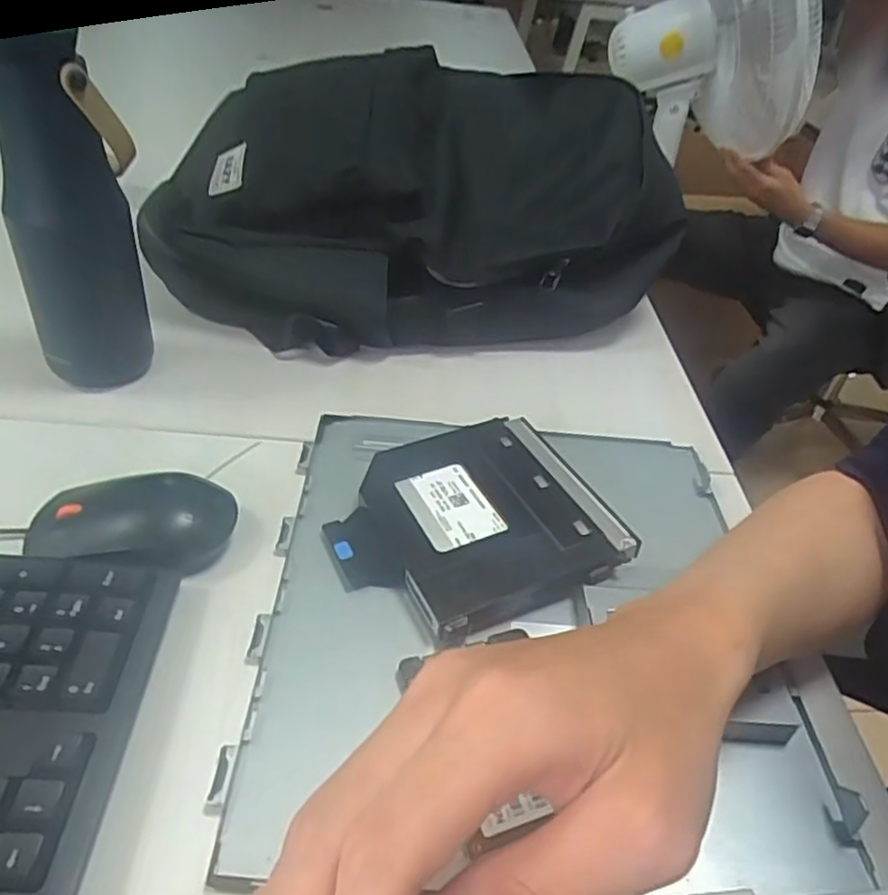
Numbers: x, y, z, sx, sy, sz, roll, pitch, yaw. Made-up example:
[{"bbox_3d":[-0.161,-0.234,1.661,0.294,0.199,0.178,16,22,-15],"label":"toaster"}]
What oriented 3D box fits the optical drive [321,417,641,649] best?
[{"bbox_3d":[0.013,0.041,0.401,0.150,0.027,0.132,-14,43,-25],"label":"optical drive"}]

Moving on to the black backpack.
[{"bbox_3d":[-0.022,-0.219,0.600,0.431,0.180,0.235,-4,40,-14],"label":"black backpack"}]

